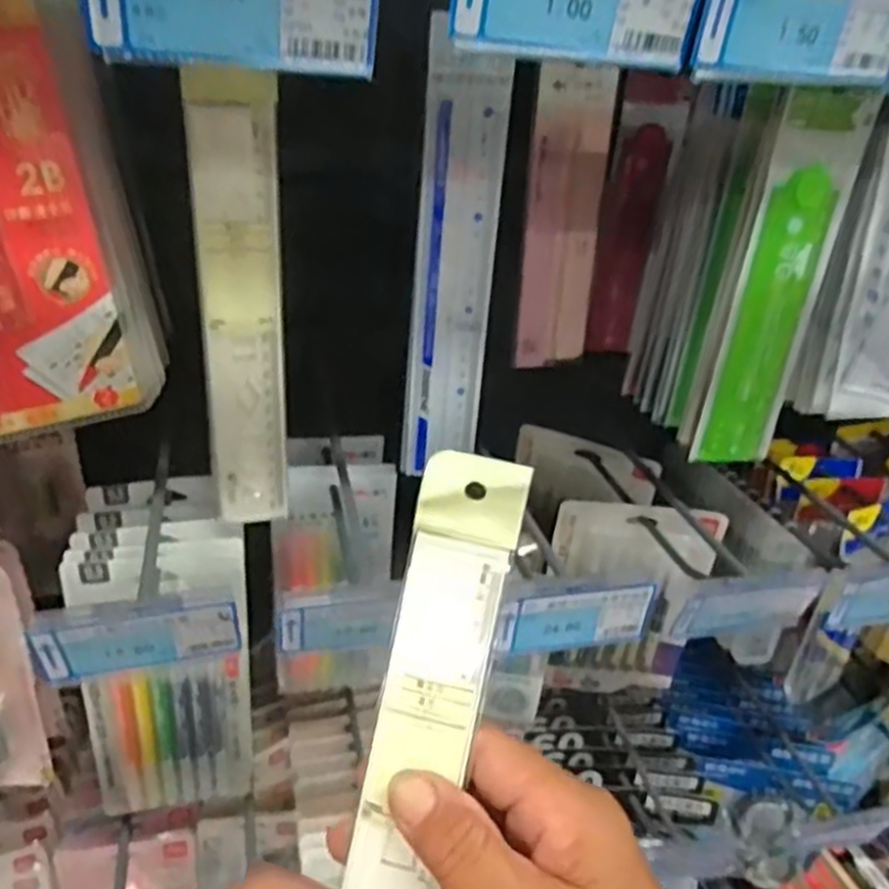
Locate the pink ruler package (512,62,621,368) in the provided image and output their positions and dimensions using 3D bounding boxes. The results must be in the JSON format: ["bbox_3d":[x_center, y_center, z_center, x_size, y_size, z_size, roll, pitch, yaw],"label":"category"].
[{"bbox_3d":[0.078,-0.140,0.510,0.055,0.189,0.013,-5,31,-17],"label":"pink ruler package"}]

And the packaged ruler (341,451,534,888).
[{"bbox_3d":[-0.012,0.124,0.277,0.037,0.240,0.007,11,-5,10],"label":"packaged ruler"}]

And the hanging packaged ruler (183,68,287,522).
[{"bbox_3d":[-0.099,-0.057,0.382,0.037,0.223,0.005,-4,32,-16],"label":"hanging packaged ruler"}]

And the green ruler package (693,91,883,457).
[{"bbox_3d":[0.179,-0.078,0.419,0.049,0.202,0.007,0,30,-8],"label":"green ruler package"}]

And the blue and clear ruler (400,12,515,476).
[{"bbox_3d":[0.006,-0.087,0.418,0.044,0.229,0.006,0,32,-9],"label":"blue and clear ruler"}]

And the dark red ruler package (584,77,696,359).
[{"bbox_3d":[0.134,-0.159,0.564,0.043,0.190,0.018,9,30,6],"label":"dark red ruler package"}]

